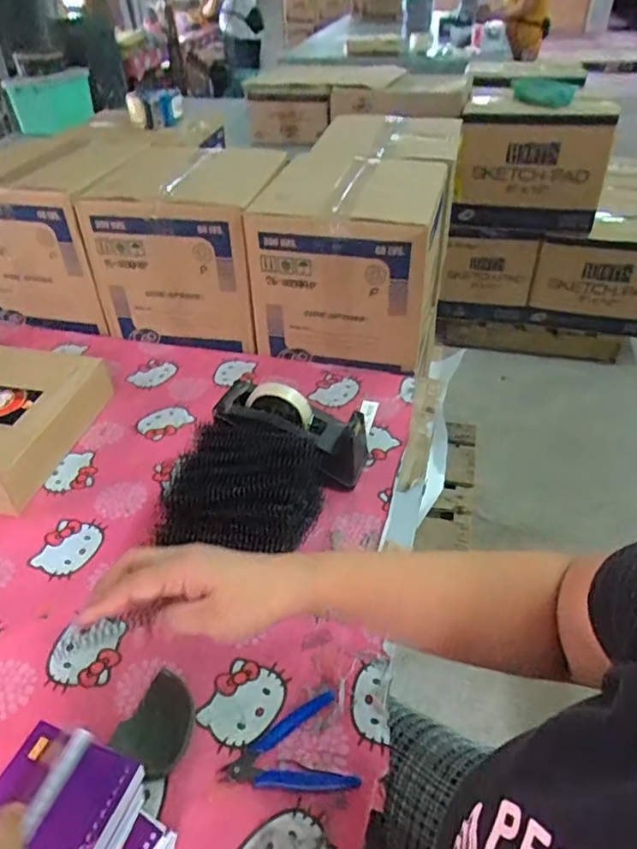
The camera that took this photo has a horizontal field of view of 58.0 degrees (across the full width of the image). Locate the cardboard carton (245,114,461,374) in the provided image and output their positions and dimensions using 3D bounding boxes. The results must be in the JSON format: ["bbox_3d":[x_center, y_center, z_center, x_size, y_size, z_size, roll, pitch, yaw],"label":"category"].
[{"bbox_3d":[0.087,-0.354,1.064,0.277,0.276,0.475,10,41,13],"label":"cardboard carton"}]

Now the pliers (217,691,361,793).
[{"bbox_3d":[-0.030,0.303,0.523,0.114,0.011,0.082,-12,41,-14],"label":"pliers"}]

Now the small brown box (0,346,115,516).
[{"bbox_3d":[-0.459,-0.005,0.833,0.219,0.081,0.269,9,41,11],"label":"small brown box"}]

